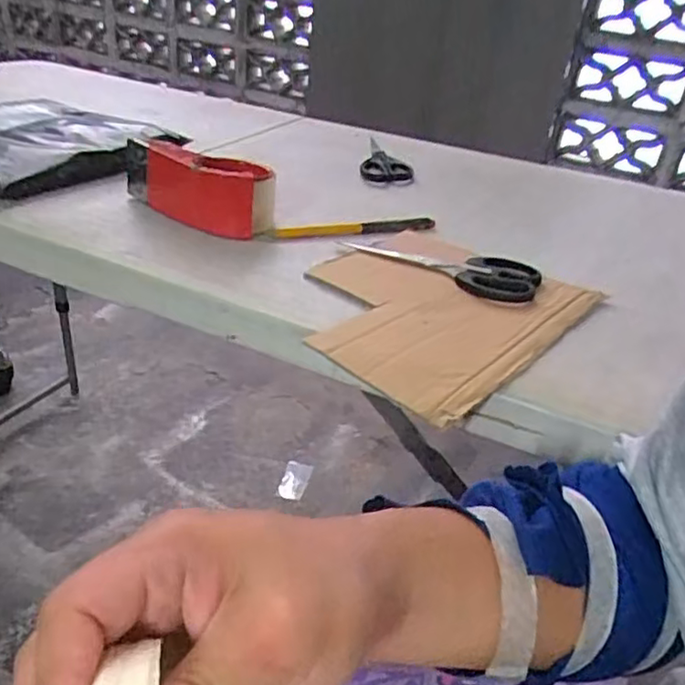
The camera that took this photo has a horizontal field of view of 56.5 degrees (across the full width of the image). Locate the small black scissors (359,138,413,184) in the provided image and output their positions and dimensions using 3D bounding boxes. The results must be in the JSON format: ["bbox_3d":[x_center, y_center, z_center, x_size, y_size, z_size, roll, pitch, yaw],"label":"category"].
[{"bbox_3d":[0.059,-0.244,0.854,0.065,0.014,0.178,6,32,-1],"label":"small black scissors"}]

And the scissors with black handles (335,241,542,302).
[{"bbox_3d":[0.086,-0.073,0.563,0.175,0.016,0.065,26,37,29],"label":"scissors with black handles"}]

